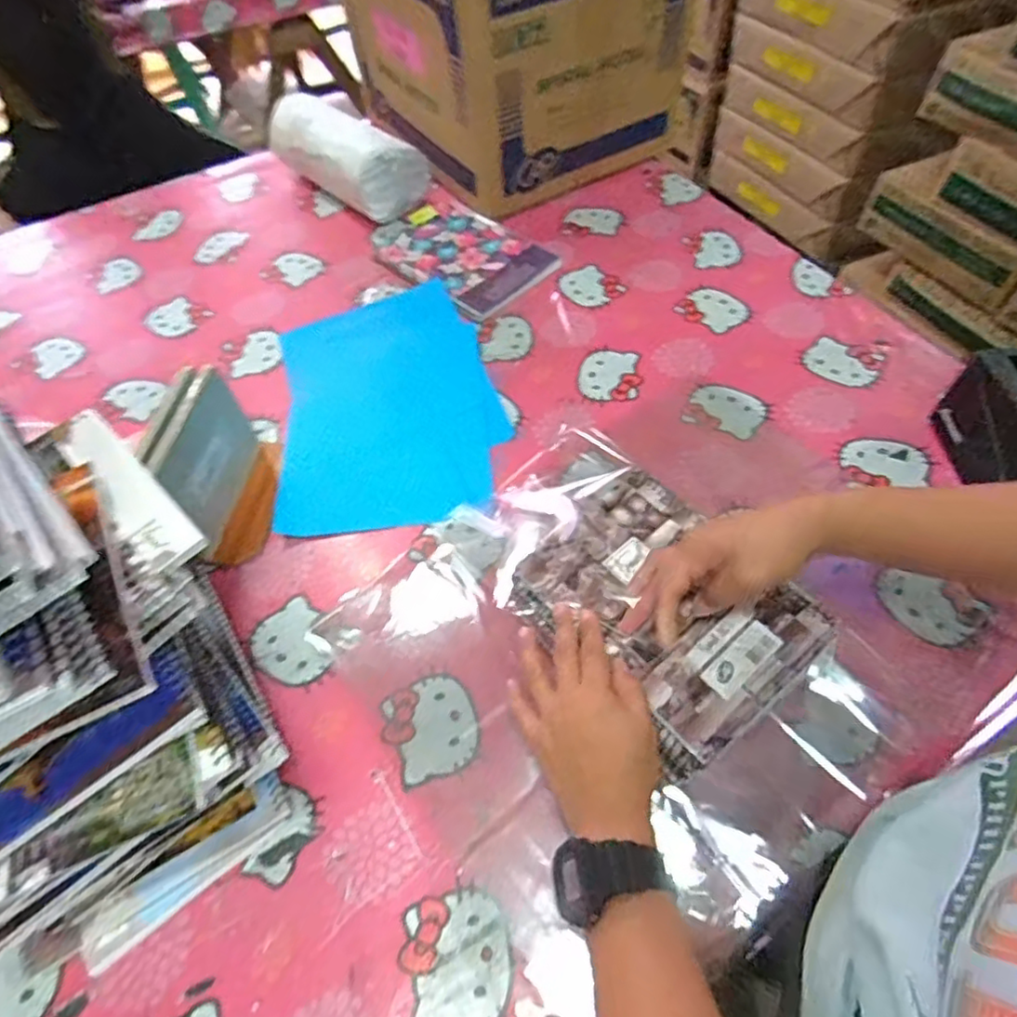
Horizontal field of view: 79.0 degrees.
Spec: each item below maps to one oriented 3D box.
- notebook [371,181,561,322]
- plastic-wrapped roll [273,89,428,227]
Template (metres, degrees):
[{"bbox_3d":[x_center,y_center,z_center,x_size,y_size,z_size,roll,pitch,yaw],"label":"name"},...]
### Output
[{"bbox_3d":[-0.071,-0.351,0.838,0.253,0.017,0.161,37,66,24],"label":"notebook"},{"bbox_3d":[-0.247,-0.518,0.908,0.313,0.103,0.080,37,66,24],"label":"plastic-wrapped roll"}]

